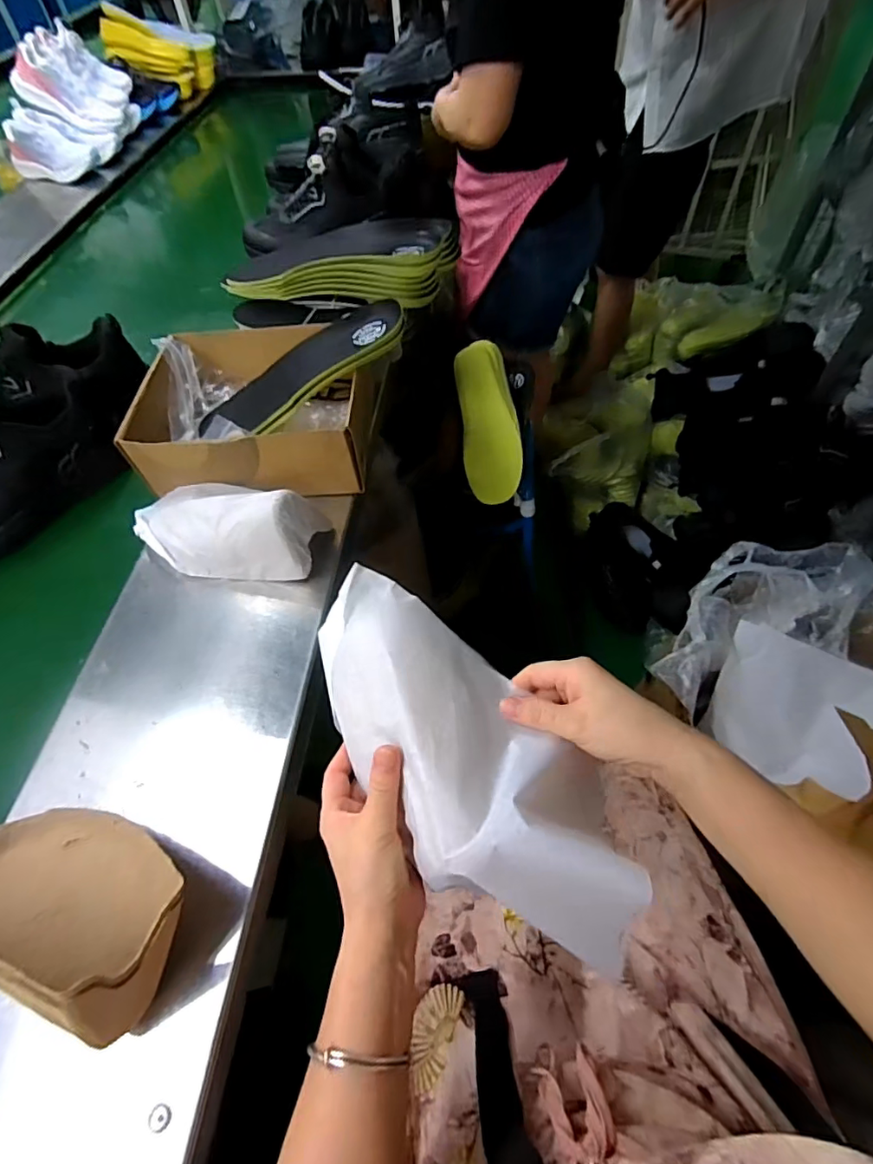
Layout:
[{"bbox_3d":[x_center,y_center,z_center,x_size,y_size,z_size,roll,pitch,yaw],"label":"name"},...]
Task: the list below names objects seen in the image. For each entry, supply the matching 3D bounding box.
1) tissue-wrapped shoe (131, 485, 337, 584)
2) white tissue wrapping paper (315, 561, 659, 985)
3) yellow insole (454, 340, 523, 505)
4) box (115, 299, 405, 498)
[{"bbox_3d":[-0.235,-0.071,0.579,0.207,0.091,0.105,4,57,7],"label":"tissue-wrapped shoe"},{"bbox_3d":[0.012,0.112,0.368,0.133,0.069,0.276,-36,67,-18],"label":"white tissue wrapping paper"},{"bbox_3d":[0.096,-0.301,0.970,0.099,0.036,0.314,-7,82,0],"label":"yellow insole"},{"bbox_3d":[-0.198,-0.238,0.661,0.311,0.120,0.251,-1,57,4],"label":"box"}]

